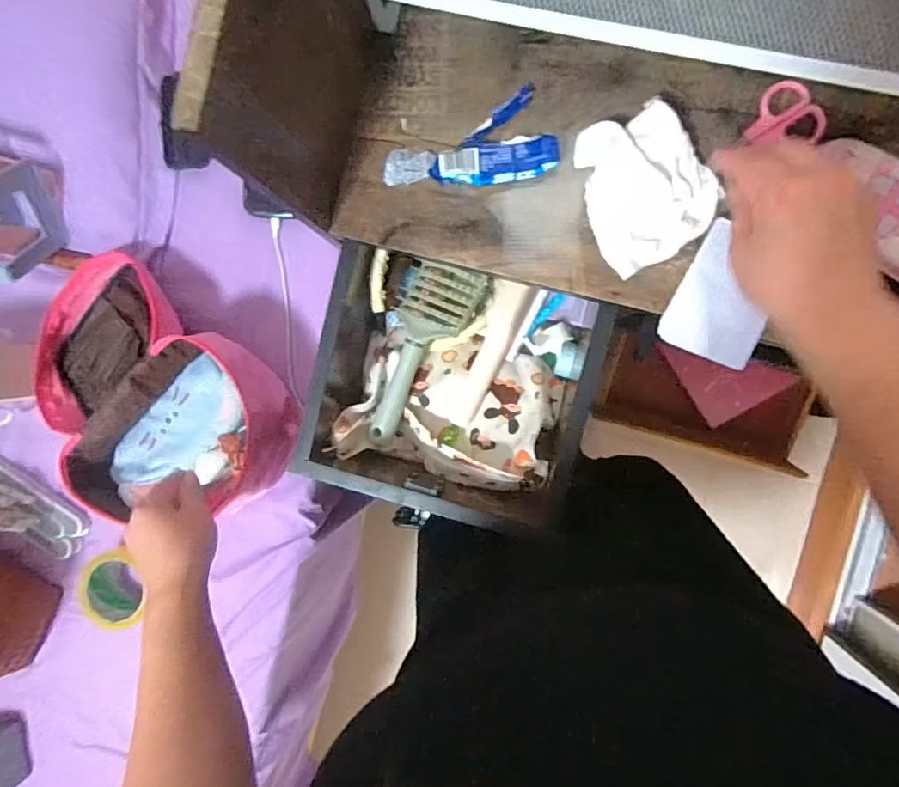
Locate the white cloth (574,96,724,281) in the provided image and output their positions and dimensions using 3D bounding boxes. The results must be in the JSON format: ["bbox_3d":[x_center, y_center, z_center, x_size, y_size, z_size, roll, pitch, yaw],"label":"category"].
[{"bbox_3d":[0.149,-0.157,0.396,0.087,0.027,0.110,-21,89,8],"label":"white cloth"}]

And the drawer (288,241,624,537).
[{"bbox_3d":[0.004,-0.008,0.508,0.243,0.114,0.255,13,94,7],"label":"drawer"}]

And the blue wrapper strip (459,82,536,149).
[{"bbox_3d":[0.039,-0.220,0.417,0.074,0.013,0.013,-38,87,7],"label":"blue wrapper strip"}]

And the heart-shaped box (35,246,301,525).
[{"bbox_3d":[-0.381,0.002,0.652,0.365,0.109,0.245,40,96,4],"label":"heart-shaped box"}]

